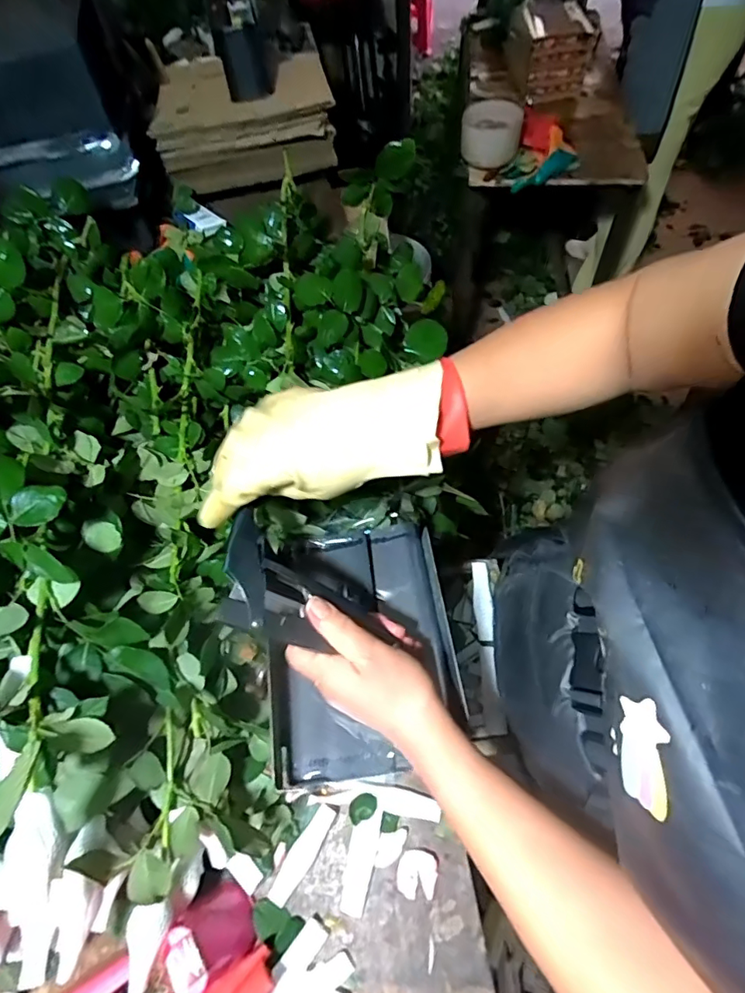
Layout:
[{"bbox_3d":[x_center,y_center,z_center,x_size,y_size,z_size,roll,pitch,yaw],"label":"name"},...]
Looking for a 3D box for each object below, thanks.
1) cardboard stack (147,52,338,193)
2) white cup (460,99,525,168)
[{"bbox_3d":[-0.246,-0.729,0.983,0.345,0.092,0.285,-4,62,2],"label":"cardboard stack"},{"bbox_3d":[0.263,-0.813,1.139,0.133,0.075,0.127,5,63,7],"label":"white cup"}]

